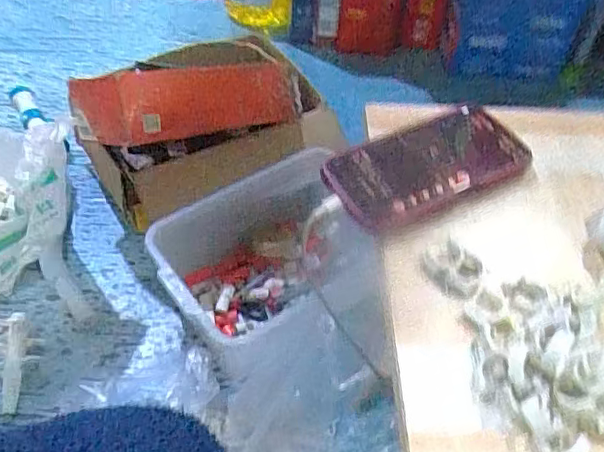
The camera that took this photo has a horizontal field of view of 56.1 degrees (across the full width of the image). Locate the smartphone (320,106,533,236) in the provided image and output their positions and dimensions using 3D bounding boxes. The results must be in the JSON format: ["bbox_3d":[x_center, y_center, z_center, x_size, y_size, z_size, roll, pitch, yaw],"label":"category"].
[{"bbox_3d":[0.101,-0.050,0.448,0.163,0.011,0.080,-23,56,-21],"label":"smartphone"}]

